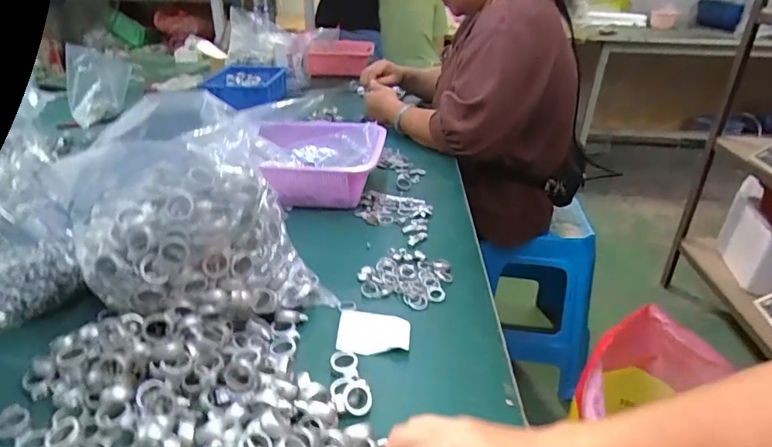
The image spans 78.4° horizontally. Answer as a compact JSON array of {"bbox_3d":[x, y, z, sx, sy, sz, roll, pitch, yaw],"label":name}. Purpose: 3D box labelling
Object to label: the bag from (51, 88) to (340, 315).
[{"bbox_3d":[-0.178,0.002,0.478,0.225,0.195,0.126,-13,32,-23],"label":"bag"}]

